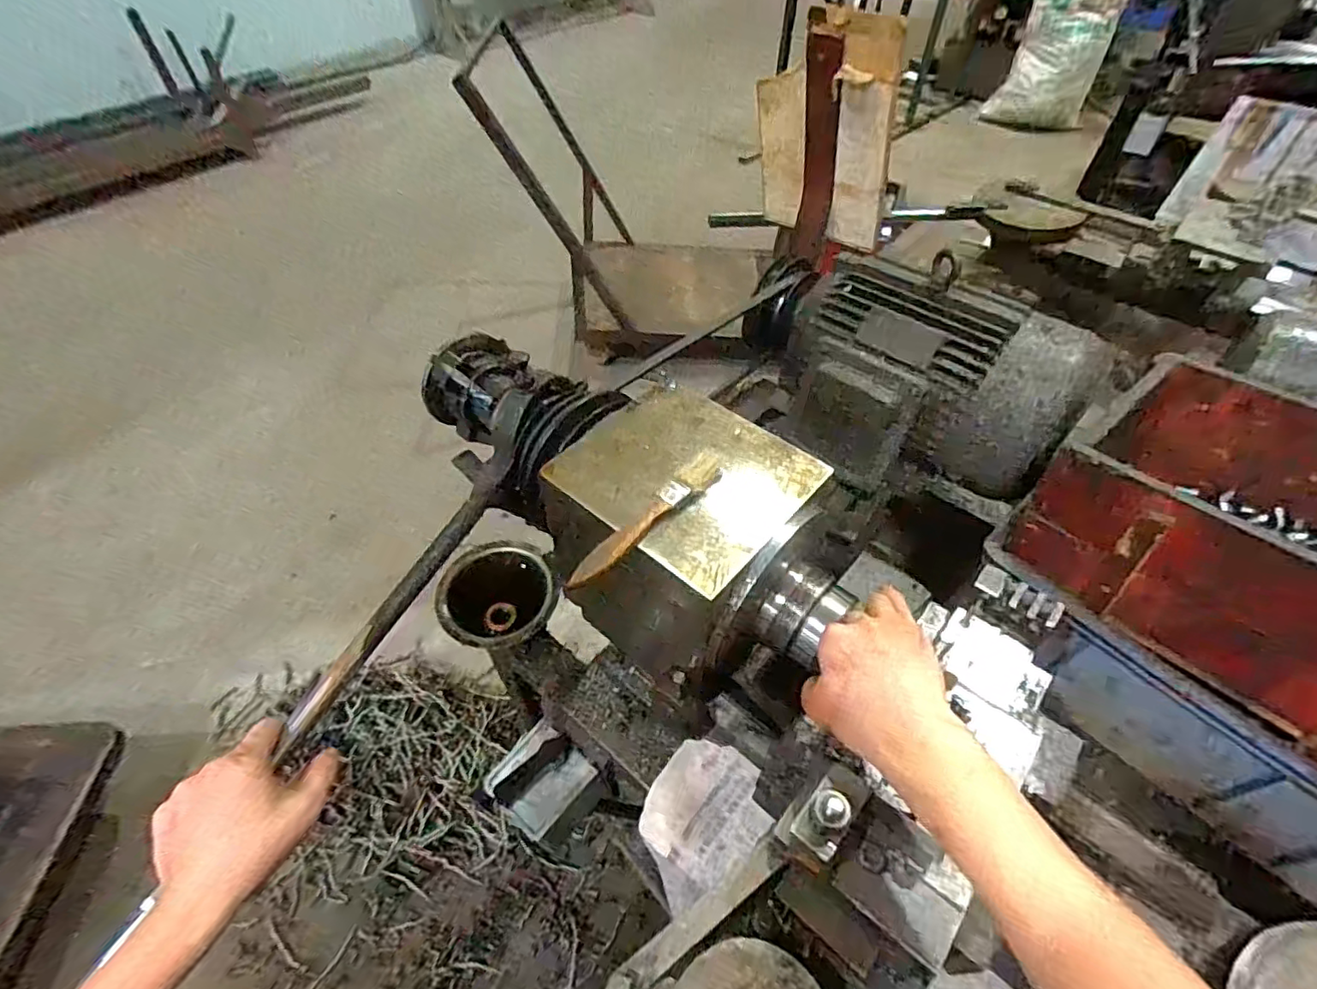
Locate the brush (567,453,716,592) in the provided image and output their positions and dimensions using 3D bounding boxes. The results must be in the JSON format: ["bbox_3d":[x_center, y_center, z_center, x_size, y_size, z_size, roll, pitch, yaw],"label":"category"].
[{"bbox_3d":[-0.005,0.015,0.423,0.022,0.009,0.146,34,57,25],"label":"brush"}]

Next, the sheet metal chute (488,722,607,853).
[{"bbox_3d":[-0.124,0.304,0.640,0.107,0.040,0.093,32,56,24],"label":"sheet metal chute"}]

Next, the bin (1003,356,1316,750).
[{"bbox_3d":[0.547,0.044,0.510,0.258,0.147,0.354,-30,56,-23],"label":"bin"}]

